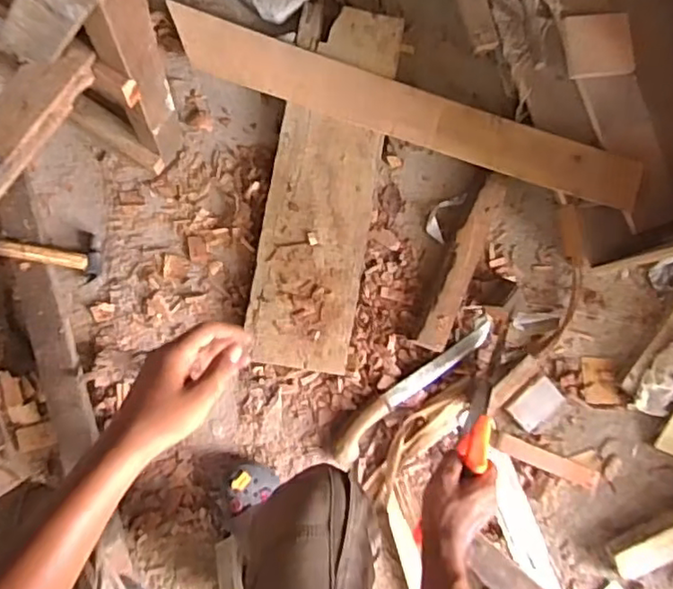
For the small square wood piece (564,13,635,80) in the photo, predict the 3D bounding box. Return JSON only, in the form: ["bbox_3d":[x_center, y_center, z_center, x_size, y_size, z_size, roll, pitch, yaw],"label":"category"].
[{"bbox_3d":[0.498,-0.466,1.195,0.128,0.020,0.118,-8,87,-3],"label":"small square wood piece"}]

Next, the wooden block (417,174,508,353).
[{"bbox_3d":[0.236,-0.058,1.163,0.058,0.025,0.336,25,82,-5],"label":"wooden block"}]

